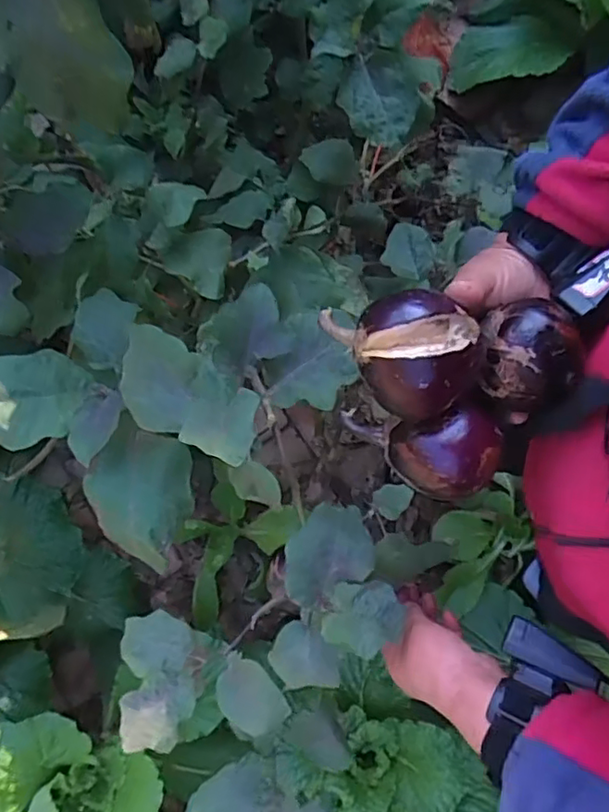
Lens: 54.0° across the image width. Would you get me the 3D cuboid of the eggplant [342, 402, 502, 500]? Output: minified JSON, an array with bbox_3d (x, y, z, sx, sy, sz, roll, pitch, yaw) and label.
[{"bbox_3d":[0.076,0.030,0.396,0.095,0.061,0.057,5,79,2],"label":"eggplant"}]

